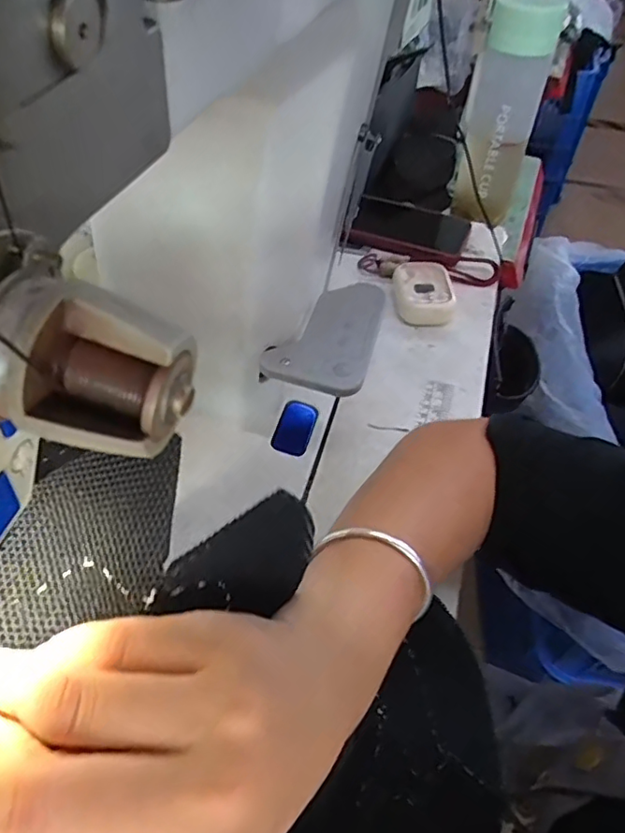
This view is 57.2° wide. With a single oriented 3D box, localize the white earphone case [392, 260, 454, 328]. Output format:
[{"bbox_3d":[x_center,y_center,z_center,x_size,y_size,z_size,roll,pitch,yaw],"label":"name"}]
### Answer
[{"bbox_3d":[0.108,-0.122,0.569,0.054,0.028,0.076,2,50,-1],"label":"white earphone case"}]

